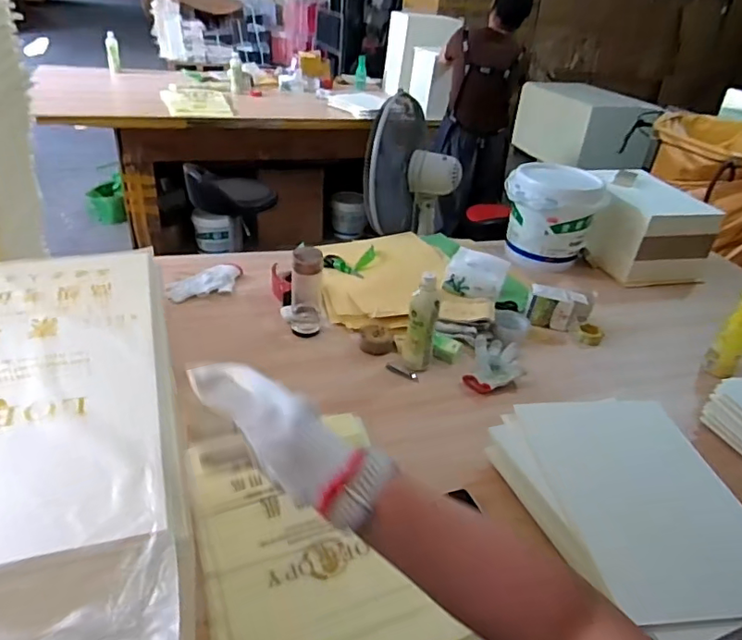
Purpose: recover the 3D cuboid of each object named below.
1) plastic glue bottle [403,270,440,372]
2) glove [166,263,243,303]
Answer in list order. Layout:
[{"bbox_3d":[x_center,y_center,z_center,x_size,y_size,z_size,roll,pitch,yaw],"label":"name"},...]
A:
[{"bbox_3d":[0.106,0.006,1.141,0.063,0.203,0.047,15,34,12],"label":"plastic glue bottle"},{"bbox_3d":[-0.408,-0.089,1.373,0.190,0.046,0.086,-13,38,-27],"label":"glove"}]

